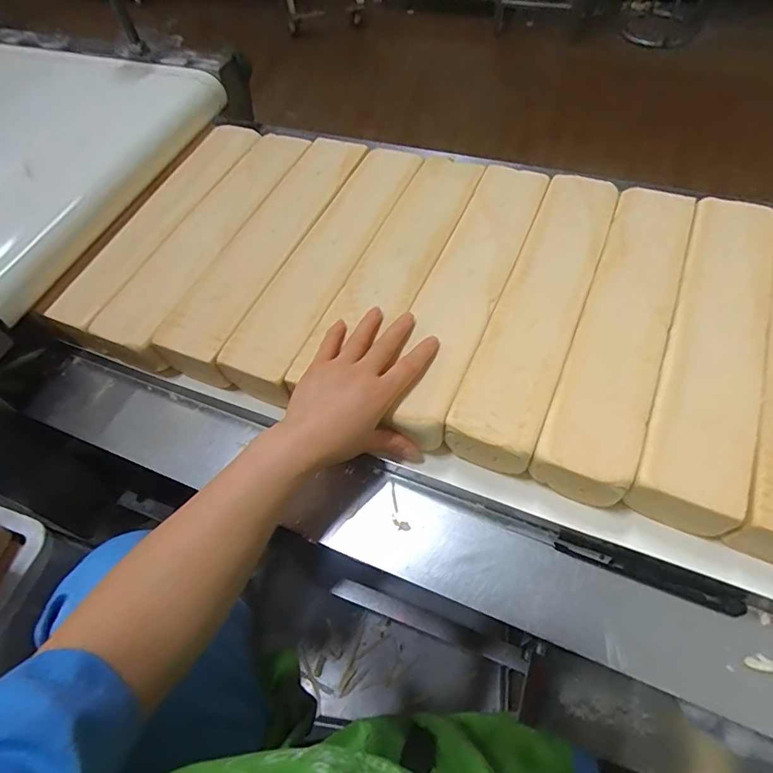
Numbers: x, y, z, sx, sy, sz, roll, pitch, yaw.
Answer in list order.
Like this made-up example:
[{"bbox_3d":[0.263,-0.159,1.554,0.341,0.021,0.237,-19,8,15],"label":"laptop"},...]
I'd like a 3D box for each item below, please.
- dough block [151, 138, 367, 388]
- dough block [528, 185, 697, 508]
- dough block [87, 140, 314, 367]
[{"bbox_3d":[-0.130,-0.158,0.571,0.080,0.056,0.343,19,61,16],"label":"dough block"},{"bbox_3d":[0.225,-0.055,0.477,0.075,0.056,0.357,20,61,16],"label":"dough block"},{"bbox_3d":[-0.208,-0.177,0.588,0.089,0.049,0.351,18,61,15],"label":"dough block"}]

